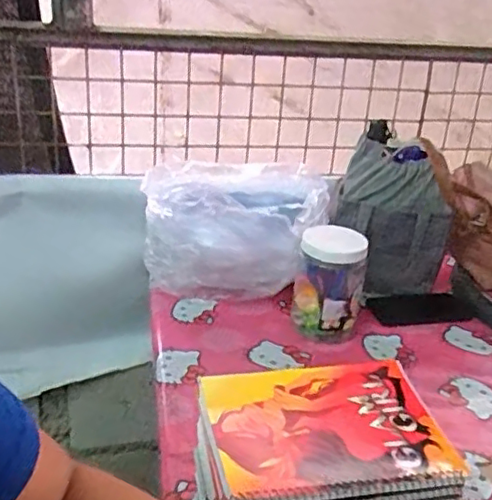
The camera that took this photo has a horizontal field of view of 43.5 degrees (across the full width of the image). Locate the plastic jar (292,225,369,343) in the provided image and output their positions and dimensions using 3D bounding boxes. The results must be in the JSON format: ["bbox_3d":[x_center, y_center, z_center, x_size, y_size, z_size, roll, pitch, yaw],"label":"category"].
[{"bbox_3d":[0.126,0.053,0.946,0.102,0.149,0.100,8,26,9],"label":"plastic jar"}]

